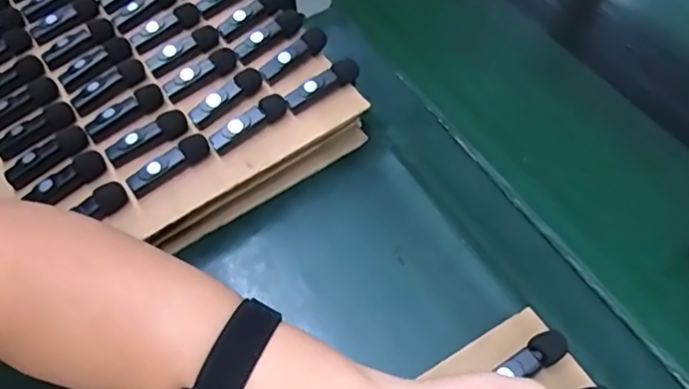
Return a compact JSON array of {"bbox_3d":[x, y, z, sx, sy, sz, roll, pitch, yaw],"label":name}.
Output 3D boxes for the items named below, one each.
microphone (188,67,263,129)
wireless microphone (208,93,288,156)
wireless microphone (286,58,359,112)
[{"bbox_3d":[-0.092,-0.078,0.452,0.062,0.019,0.013,-35,62,-20],"label":"microphone"},{"bbox_3d":[-0.073,-0.055,0.443,0.064,0.020,0.014,-32,61,-18],"label":"wireless microphone"},{"bbox_3d":[-0.017,-0.087,0.457,0.063,0.022,0.012,-27,59,-16],"label":"wireless microphone"}]

